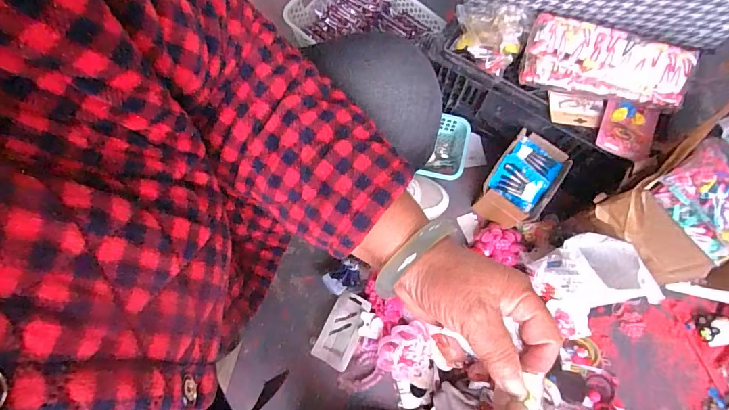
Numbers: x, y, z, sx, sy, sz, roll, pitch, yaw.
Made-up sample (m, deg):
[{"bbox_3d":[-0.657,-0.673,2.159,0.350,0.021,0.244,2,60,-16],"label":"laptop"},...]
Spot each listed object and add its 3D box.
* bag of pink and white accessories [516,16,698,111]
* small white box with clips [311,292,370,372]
[{"bbox_3d":[0.353,-0.207,0.631,0.226,0.067,0.089,20,75,6],"label":"bag of pink and white accessories"},{"bbox_3d":[-0.038,0.216,0.735,0.067,0.019,0.124,20,83,29],"label":"small white box with clips"}]

